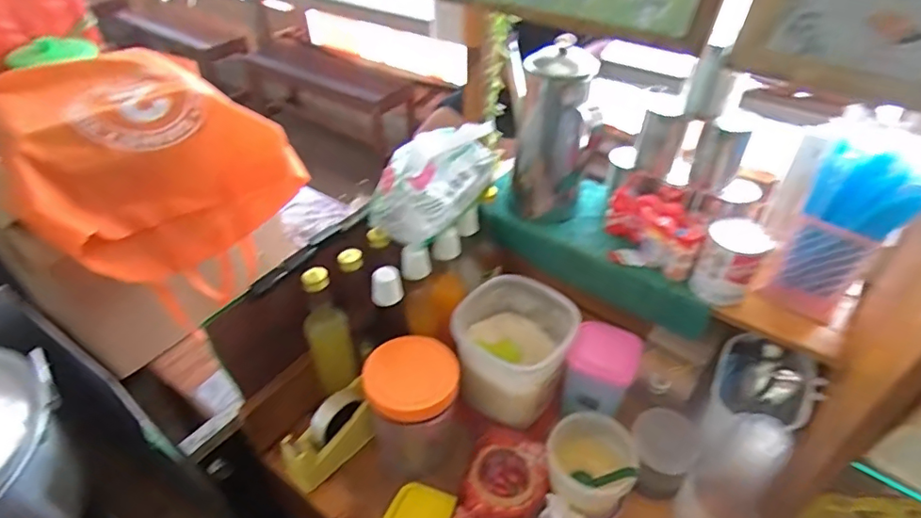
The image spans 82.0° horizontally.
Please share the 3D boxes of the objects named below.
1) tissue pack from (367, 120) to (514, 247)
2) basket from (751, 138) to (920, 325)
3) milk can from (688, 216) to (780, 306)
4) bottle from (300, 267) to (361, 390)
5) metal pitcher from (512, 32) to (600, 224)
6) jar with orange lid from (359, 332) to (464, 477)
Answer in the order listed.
[{"bbox_3d":[-0.032,-0.125,0.781,0.097,0.119,0.211,32,52,32],"label":"tissue pack"},{"bbox_3d":[0.494,-0.038,0.686,0.113,0.227,0.117,24,48,26],"label":"basket"},{"bbox_3d":[0.366,0.004,0.726,0.080,0.100,0.067,22,47,24],"label":"milk can"},{"bbox_3d":[-0.191,0.102,0.760,0.062,0.205,0.053,-16,44,-15],"label":"bottle"},{"bbox_3d":[0.146,-0.182,0.828,0.121,0.255,0.101,4,43,6],"label":"metal pitcher"},{"bbox_3d":[-0.066,0.209,0.764,0.124,0.160,0.133,-1,42,1],"label":"jar with orange lid"}]

